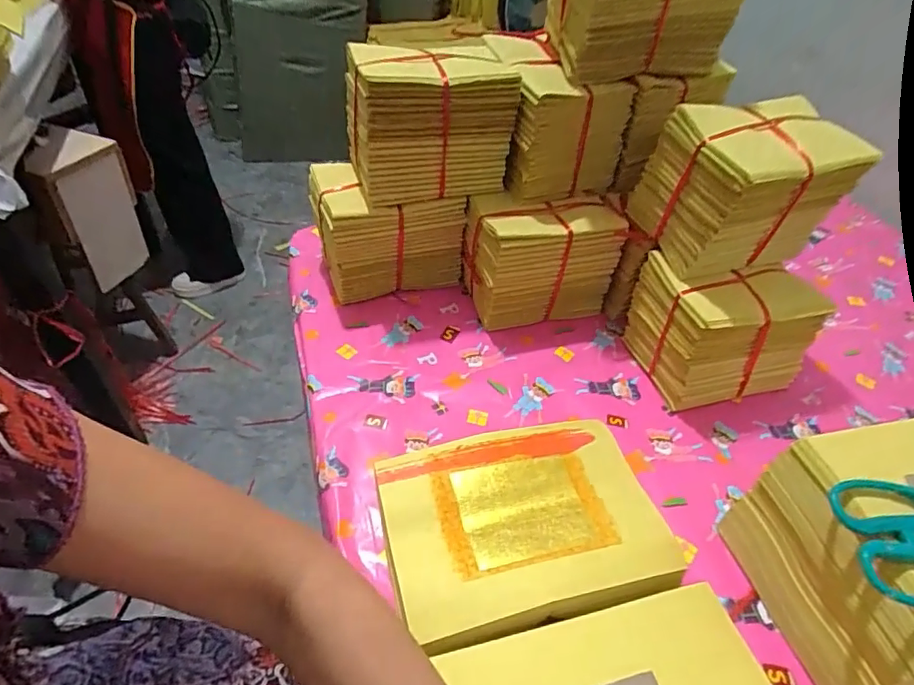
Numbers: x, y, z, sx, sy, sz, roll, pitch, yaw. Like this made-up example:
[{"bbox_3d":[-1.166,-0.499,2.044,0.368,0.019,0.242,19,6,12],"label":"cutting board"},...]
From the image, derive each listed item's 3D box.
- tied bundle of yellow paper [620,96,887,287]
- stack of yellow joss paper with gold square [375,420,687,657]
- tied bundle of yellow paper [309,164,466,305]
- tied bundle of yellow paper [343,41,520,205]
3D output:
[{"bbox_3d":[0.298,-0.164,0.560,0.161,0.138,0.130,-12,48,-17],"label":"tied bundle of yellow paper"},{"bbox_3d":[0.055,0.157,0.459,0.225,0.041,0.164,-8,47,-13],"label":"stack of yellow joss paper with gold square"},{"bbox_3d":[-0.092,-0.144,0.683,0.164,0.135,0.121,-15,49,-19],"label":"tied bundle of yellow paper"},{"bbox_3d":[-0.034,-0.242,0.612,0.170,0.155,0.116,-11,47,-16],"label":"tied bundle of yellow paper"}]

